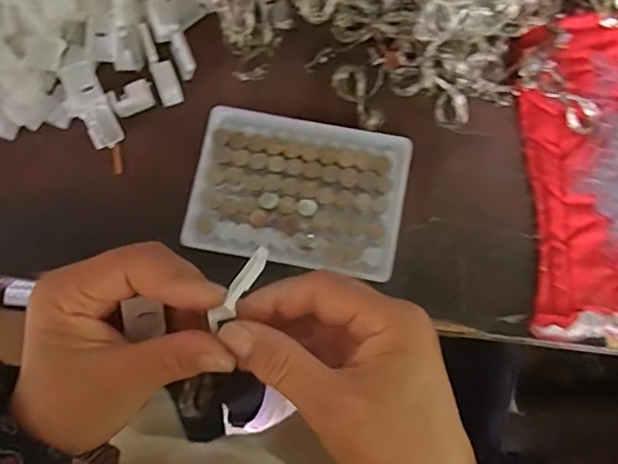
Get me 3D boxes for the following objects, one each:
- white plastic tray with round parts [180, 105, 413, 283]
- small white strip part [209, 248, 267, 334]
[{"bbox_3d":[-0.006,-0.027,0.360,0.130,0.010,0.095,11,79,4],"label":"white plastic tray with round parts"},{"bbox_3d":[-0.031,0.025,0.248,0.008,0.004,0.043,35,97,9],"label":"small white strip part"}]

